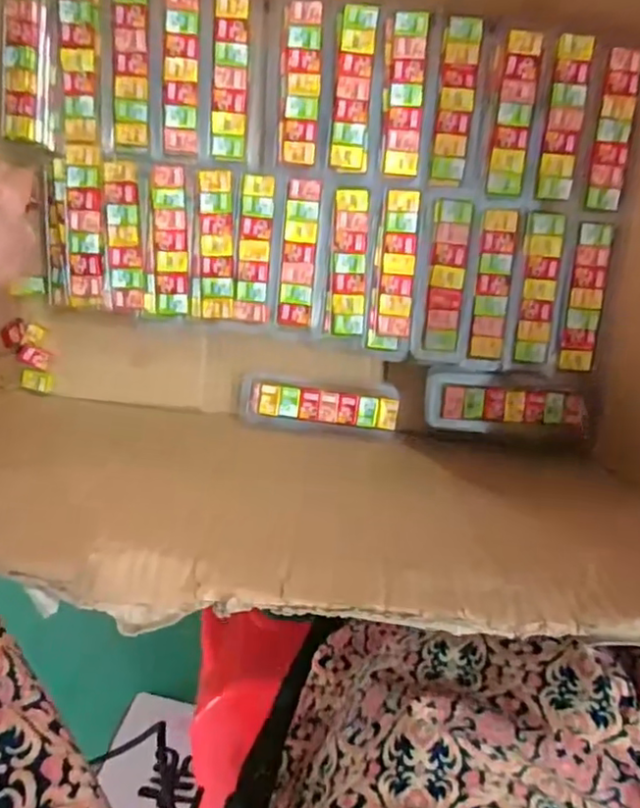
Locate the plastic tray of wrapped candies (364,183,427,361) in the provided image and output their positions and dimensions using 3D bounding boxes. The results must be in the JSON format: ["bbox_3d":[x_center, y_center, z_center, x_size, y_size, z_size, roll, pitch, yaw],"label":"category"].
[{"bbox_3d":[0.063,-0.110,0.511,0.038,0.013,0.142,5,100,0],"label":"plastic tray of wrapped candies"}]

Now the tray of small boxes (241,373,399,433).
[{"bbox_3d":[0.001,0.001,0.546,0.140,0.047,0.042,5,100,0],"label":"tray of small boxes"}]

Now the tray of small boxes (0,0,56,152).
[{"bbox_3d":[-0.234,-0.272,0.481,0.040,0.019,0.122,4,100,0],"label":"tray of small boxes"}]

